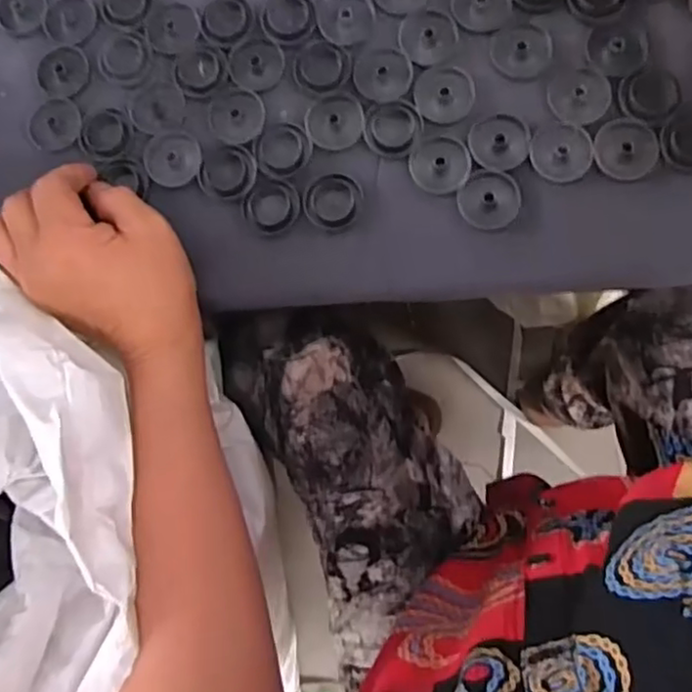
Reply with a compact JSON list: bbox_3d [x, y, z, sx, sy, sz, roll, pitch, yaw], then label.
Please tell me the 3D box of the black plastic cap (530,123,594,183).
[{"bbox_3d":[0.119,-0.107,0.375,0.032,0.004,0.032,-1,84,7],"label":"black plastic cap"}]

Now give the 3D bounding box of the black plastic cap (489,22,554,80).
[{"bbox_3d":[0.100,-0.168,0.386,0.033,0.004,0.033,-1,84,7],"label":"black plastic cap"}]

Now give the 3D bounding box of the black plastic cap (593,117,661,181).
[{"bbox_3d":[0.154,-0.109,0.373,0.035,0.004,0.034,-1,84,7],"label":"black plastic cap"}]

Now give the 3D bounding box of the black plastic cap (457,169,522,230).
[{"bbox_3d":[0.080,-0.082,0.379,0.034,0.005,0.031,-1,84,7],"label":"black plastic cap"}]

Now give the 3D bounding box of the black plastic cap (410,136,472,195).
[{"bbox_3d":[0.053,-0.103,0.383,0.033,0.004,0.032,-1,84,7],"label":"black plastic cap"}]

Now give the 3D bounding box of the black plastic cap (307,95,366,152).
[{"bbox_3d":[-0.007,-0.129,0.392,0.033,0.004,0.033,-1,84,7],"label":"black plastic cap"}]

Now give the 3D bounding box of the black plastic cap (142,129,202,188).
[{"bbox_3d":[-0.102,-0.111,0.399,0.032,0.004,0.036,-31,81,3],"label":"black plastic cap"}]

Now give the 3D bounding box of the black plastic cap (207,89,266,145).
[{"bbox_3d":[-0.065,-0.136,0.400,0.031,0.004,0.036,-34,81,2],"label":"black plastic cap"}]

